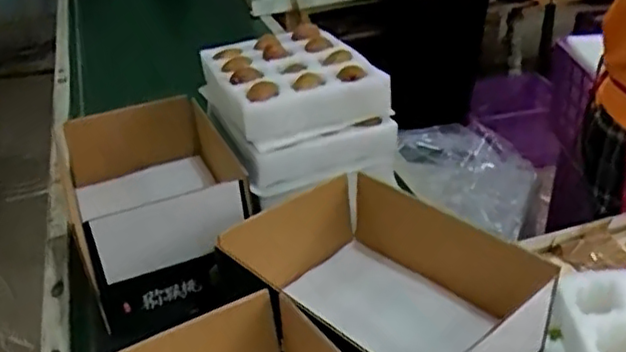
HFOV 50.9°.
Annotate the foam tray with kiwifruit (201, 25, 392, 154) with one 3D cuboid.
[{"bbox_3d":[-0.038,-0.154,1.002,0.210,0.075,0.282,-14,33,-19],"label":"foam tray with kiwifruit"}]

